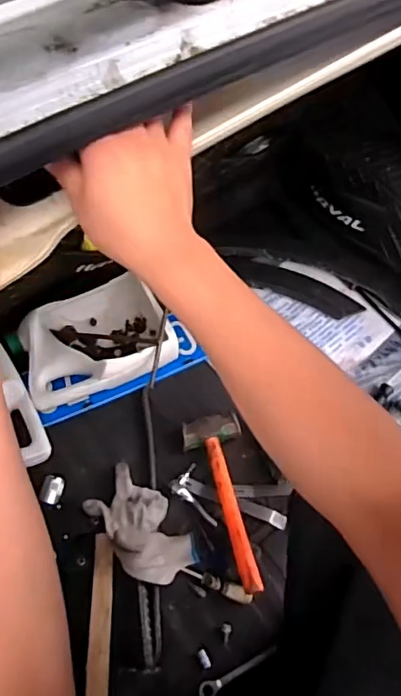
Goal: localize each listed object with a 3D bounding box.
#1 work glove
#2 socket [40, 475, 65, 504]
[{"bbox_3d":[-0.108,0.288,0.915,0.120,0.065,0.215,-36,63,-21],"label":"work glove"},{"bbox_3d":[-0.259,0.248,0.952,0.031,0.027,0.053,2,56,2],"label":"socket"}]

